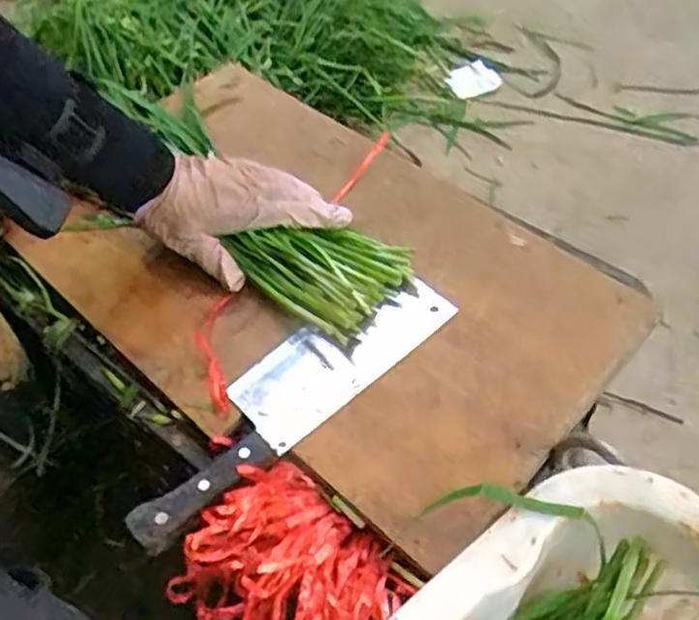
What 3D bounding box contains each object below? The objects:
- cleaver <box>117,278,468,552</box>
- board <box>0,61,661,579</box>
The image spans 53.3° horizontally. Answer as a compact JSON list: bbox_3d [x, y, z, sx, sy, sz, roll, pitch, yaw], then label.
[{"bbox_3d":[-0.040,0.054,0.482,0.068,0.026,0.265,37,62,26],"label":"cleaver"},{"bbox_3d":[-0.028,-0.037,0.552,0.457,0.024,0.294,33,60,24],"label":"board"}]

